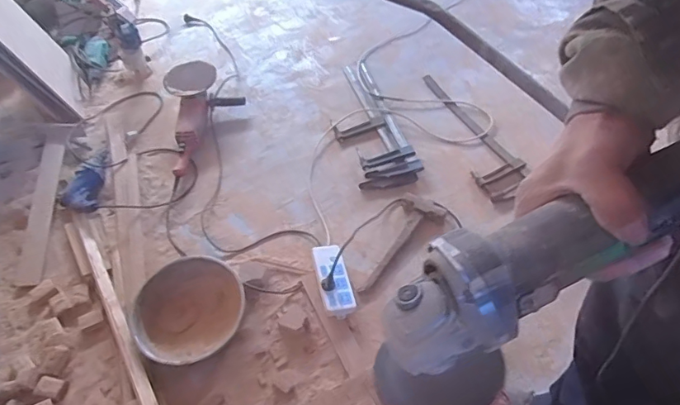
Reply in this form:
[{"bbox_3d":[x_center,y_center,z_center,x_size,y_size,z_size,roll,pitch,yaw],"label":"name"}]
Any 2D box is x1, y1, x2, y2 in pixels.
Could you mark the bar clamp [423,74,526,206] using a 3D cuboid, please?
[{"bbox_3d":[0.385,-0.232,1.580,0.152,0.029,0.576,-25,54,-12],"label":"bar clamp"}]

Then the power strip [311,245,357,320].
[{"bbox_3d":[-0.017,0.188,1.231,0.079,0.048,0.194,-15,53,-4],"label":"power strip"}]

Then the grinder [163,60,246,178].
[{"bbox_3d":[-0.464,-0.271,1.630,0.239,0.146,0.428,0,71,3],"label":"grinder"}]

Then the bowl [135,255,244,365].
[{"bbox_3d":[-0.352,0.256,1.181,0.234,0.080,0.273,25,60,23],"label":"bowl"}]

